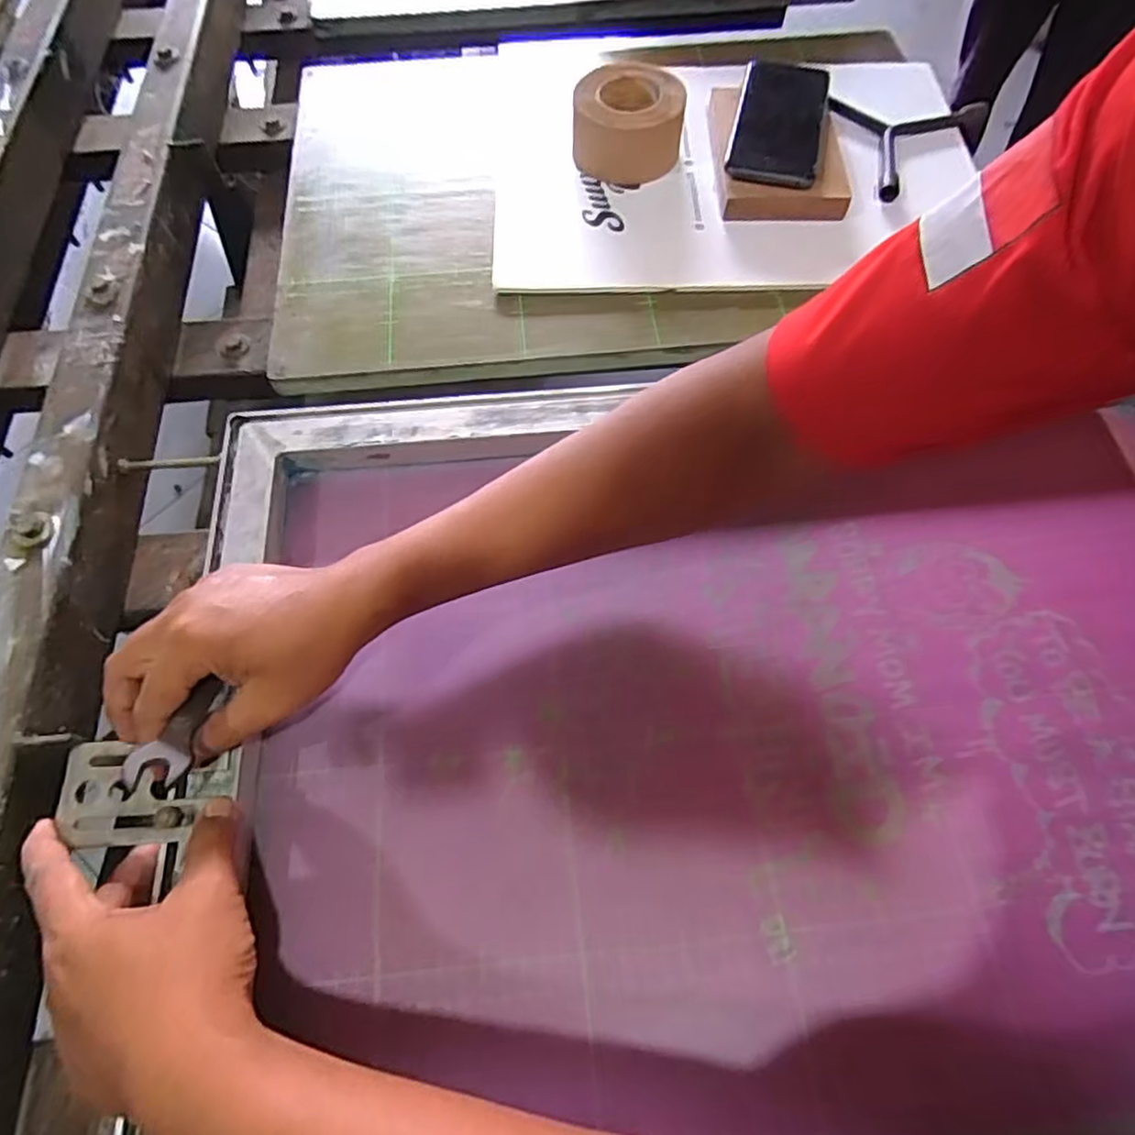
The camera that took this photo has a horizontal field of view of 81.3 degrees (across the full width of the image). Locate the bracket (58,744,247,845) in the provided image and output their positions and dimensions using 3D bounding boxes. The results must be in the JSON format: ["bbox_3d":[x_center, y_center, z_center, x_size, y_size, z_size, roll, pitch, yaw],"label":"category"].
[{"bbox_3d":[-0.213,0.114,0.335,0.083,0.008,0.049,-1,64,0],"label":"bracket"}]

